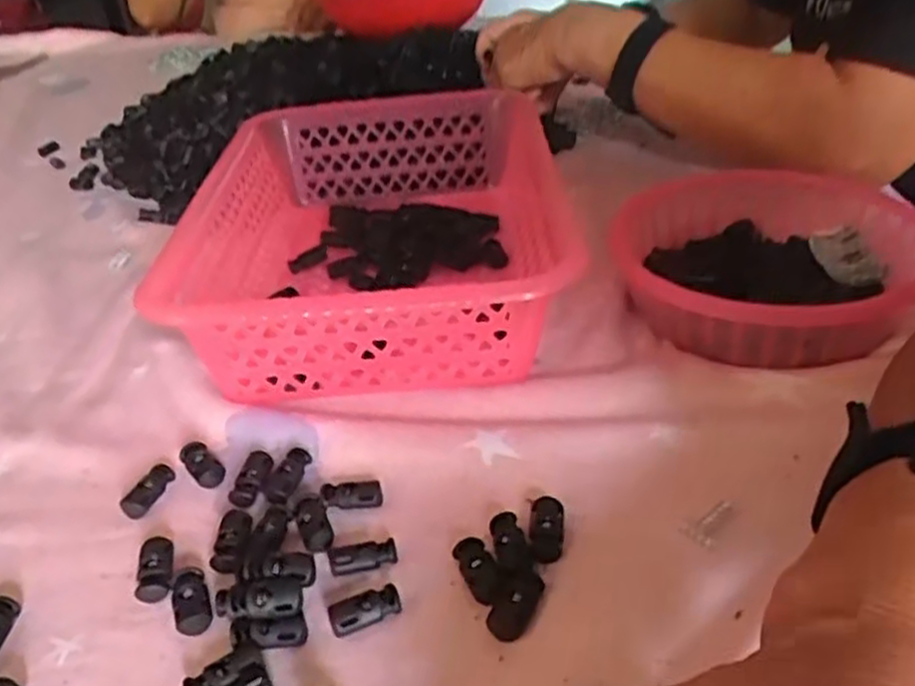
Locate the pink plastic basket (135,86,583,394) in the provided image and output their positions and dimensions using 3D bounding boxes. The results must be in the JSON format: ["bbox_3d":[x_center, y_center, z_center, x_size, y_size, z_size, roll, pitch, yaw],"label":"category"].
[{"bbox_3d":[-0.047,-0.073,0.505,0.209,0.074,0.288,-3,34,3],"label":"pink plastic basket"}]

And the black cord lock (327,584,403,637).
[{"bbox_3d":[-0.035,0.103,0.305,0.027,0.007,0.013,-20,37,-21],"label":"black cord lock"}]

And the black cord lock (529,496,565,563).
[{"bbox_3d":[0.037,0.076,0.327,0.014,0.006,0.030,0,34,8],"label":"black cord lock"}]

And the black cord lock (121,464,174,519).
[{"bbox_3d":[-0.146,0.069,0.374,0.015,0.008,0.029,8,36,19],"label":"black cord lock"}]

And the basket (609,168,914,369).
[{"bbox_3d":[0.182,-0.044,0.458,0.159,0.049,0.164,-3,34,2],"label":"basket"}]

